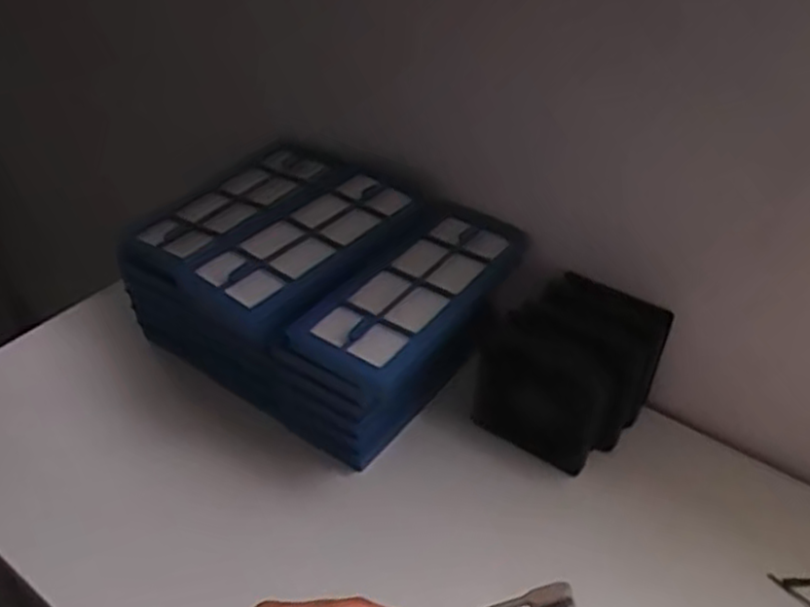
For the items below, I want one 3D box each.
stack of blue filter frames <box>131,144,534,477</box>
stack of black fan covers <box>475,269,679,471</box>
[{"bbox_3d":[-0.070,-0.016,0.626,0.264,0.122,0.191,26,45,28],"label":"stack of blue filter frames"},{"bbox_3d":[0.129,0.049,0.592,0.105,0.087,0.119,30,47,32],"label":"stack of black fan covers"}]

